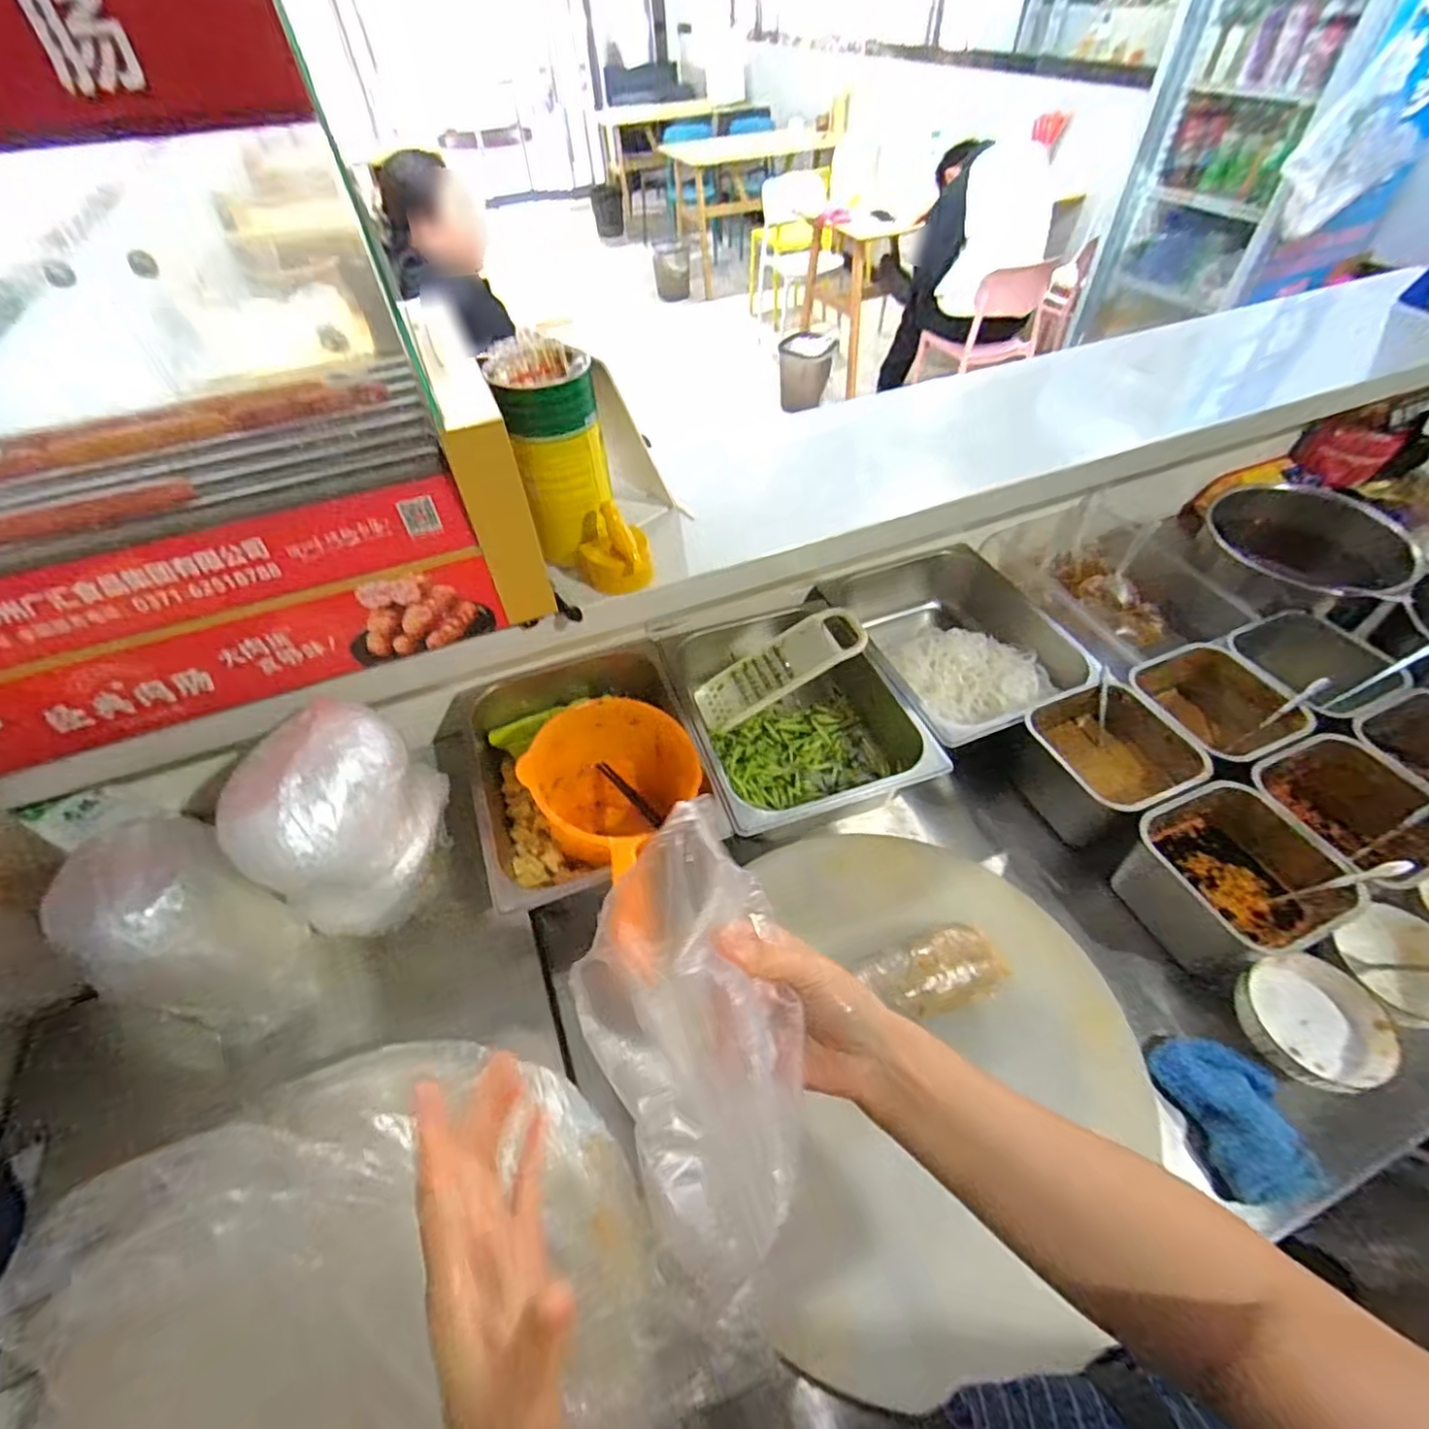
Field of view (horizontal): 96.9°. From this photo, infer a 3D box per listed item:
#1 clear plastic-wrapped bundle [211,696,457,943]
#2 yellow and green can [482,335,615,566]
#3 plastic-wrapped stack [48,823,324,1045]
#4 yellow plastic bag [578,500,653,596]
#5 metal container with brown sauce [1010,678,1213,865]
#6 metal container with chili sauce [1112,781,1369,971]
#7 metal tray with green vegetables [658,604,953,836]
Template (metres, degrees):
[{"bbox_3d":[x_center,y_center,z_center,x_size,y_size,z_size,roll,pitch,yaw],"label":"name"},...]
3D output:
[{"bbox_3d":[-0.342,0.106,0.604,0.168,0.202,0.118,-35,57,-24],"label":"clear plastic-wrapped bundle"},{"bbox_3d":[-0.161,-0.272,0.667,0.095,0.188,0.108,-11,50,-6],"label":"yellow and green can"},{"bbox_3d":[-0.457,0.201,0.567,0.102,0.211,0.123,27,56,23],"label":"plastic-wrapped stack"},{"bbox_3d":[-0.106,-0.177,0.680,0.079,0.076,0.069,-11,50,-6],"label":"yellow plastic bag"},{"bbox_3d":[0.455,0.060,0.749,0.161,0.097,0.166,-26,54,-18],"label":"metal container with brown sauce"},{"bbox_3d":[0.524,0.167,0.652,0.160,0.098,0.151,-19,52,-13],"label":"metal container with chili sauce"},{"bbox_3d":[0.094,0.003,0.828,0.256,0.112,0.327,-16,51,-11],"label":"metal tray with green vegetables"}]

